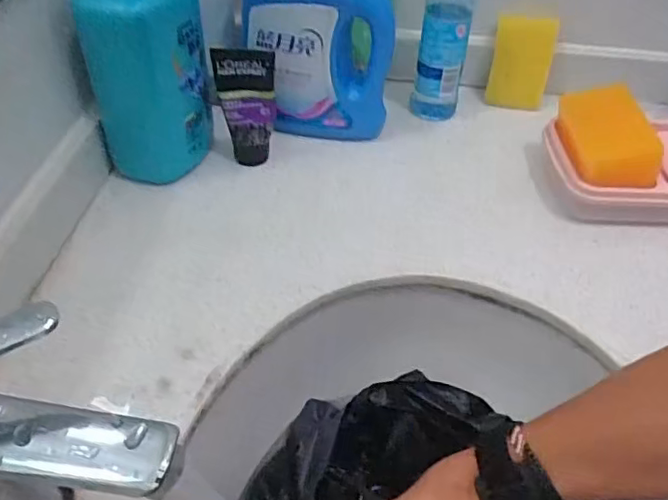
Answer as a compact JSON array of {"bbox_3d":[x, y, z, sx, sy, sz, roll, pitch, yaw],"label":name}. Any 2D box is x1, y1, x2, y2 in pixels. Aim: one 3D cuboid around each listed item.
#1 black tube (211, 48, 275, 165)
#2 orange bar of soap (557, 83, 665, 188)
[{"bbox_3d":[-0.077,-0.126,0.528,0.050,0.106,0.024,-7,46,-10],"label":"black tube"},{"bbox_3d":[0.232,-0.098,0.502,0.057,0.041,0.091,-2,44,-5],"label":"orange bar of soap"}]

